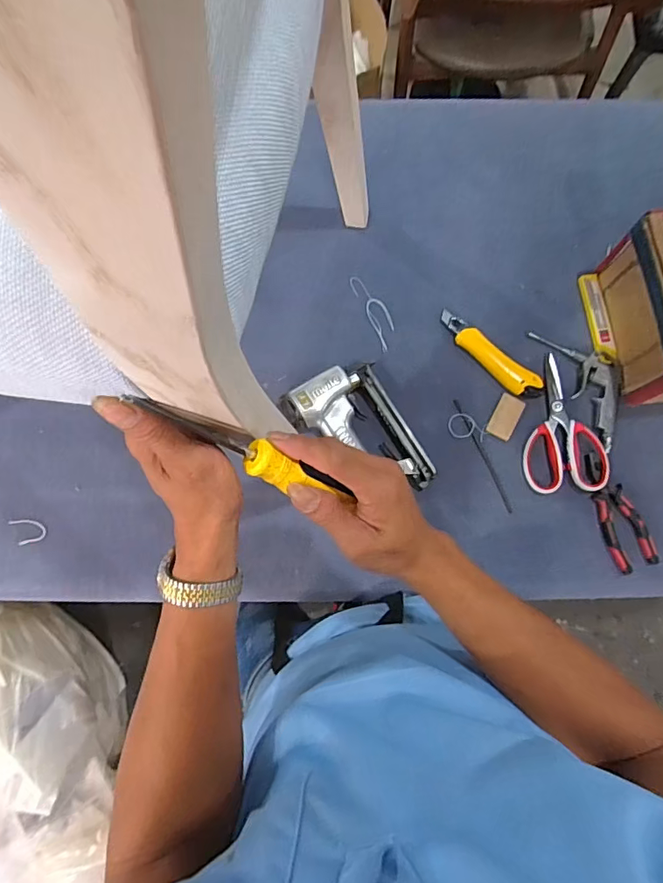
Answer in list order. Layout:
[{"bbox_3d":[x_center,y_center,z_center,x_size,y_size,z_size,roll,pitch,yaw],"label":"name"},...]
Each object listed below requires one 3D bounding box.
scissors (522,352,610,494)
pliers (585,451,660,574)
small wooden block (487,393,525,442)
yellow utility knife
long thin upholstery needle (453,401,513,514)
[{"bbox_3d":[0.309,-0.027,0.668,0.101,0.013,0.189,-2,75,-2],"label":"scissors"},{"bbox_3d":[0.374,0.088,0.642,0.054,0.023,0.154,-16,76,-5],"label":"pliers"},{"bbox_3d":[0.239,-0.035,0.674,0.032,0.006,0.064,28,76,6],"label":"small wooden block"},{"bbox_3d":[0.221,-0.123,0.688,0.173,0.021,0.033,44,78,10],"label":"yellow utility knife"},{"bbox_3d":[0.206,0.018,0.667,0.009,0.008,0.165,-22,76,-7],"label":"long thin upholstery needle"}]

